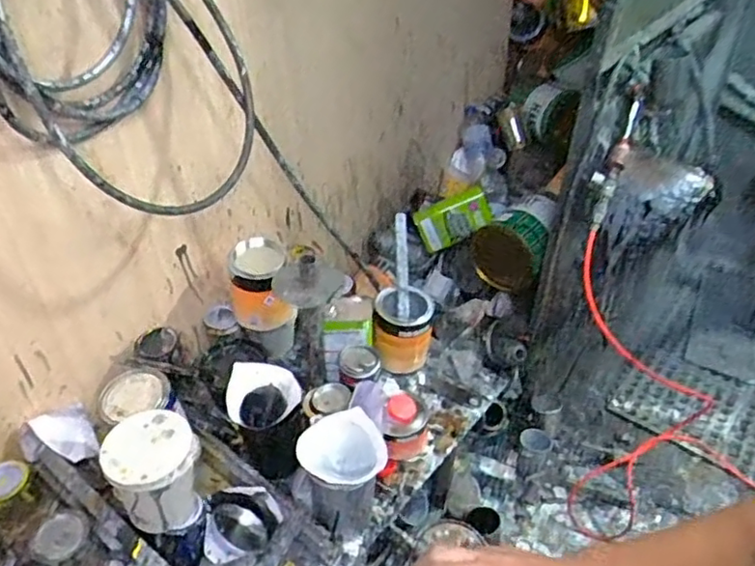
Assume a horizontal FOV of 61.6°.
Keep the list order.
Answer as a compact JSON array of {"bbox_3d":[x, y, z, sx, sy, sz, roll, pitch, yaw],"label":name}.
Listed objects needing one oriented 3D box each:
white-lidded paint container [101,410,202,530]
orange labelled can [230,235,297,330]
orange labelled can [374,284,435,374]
[{"bbox_3d":[-0.292,0.263,0.854,0.107,0.147,0.109,0,41,0],"label":"white-lidded paint container"},{"bbox_3d":[-0.213,0.004,1.148,0.103,0.142,0.098,0,41,0],"label":"orange labelled can"},{"bbox_3d":[0.048,0.086,1.201,0.104,0.130,0.100,0,41,0],"label":"orange labelled can"}]

